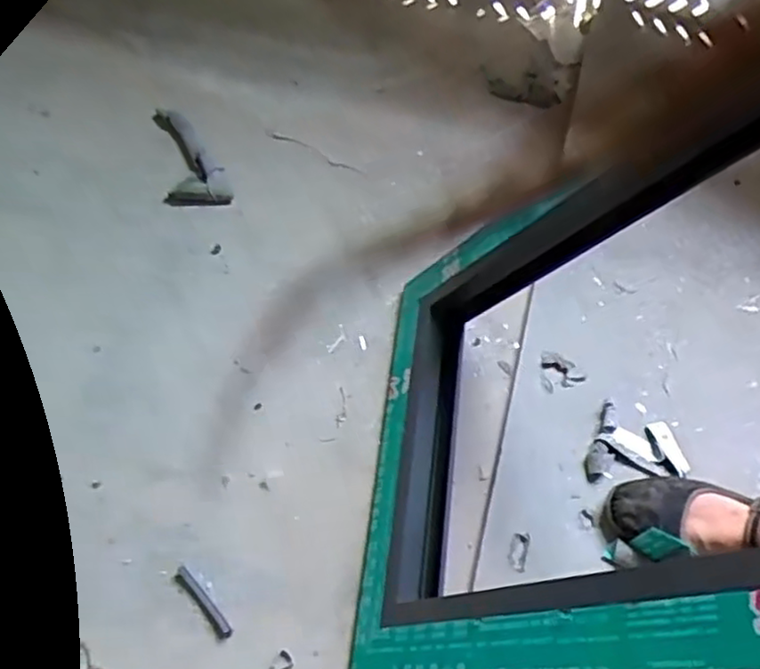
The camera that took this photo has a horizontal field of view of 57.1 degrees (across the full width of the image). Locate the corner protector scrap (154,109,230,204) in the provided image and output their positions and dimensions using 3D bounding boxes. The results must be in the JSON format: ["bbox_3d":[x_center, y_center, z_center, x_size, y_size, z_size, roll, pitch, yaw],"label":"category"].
[{"bbox_3d":[-0.276,-0.257,1.023,0.090,0.027,0.179,-10,60,-9],"label":"corner protector scrap"}]

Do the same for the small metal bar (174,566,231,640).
[{"bbox_3d":[-0.183,0.276,0.719,0.014,0.004,0.087,-37,68,-23],"label":"small metal bar"}]

